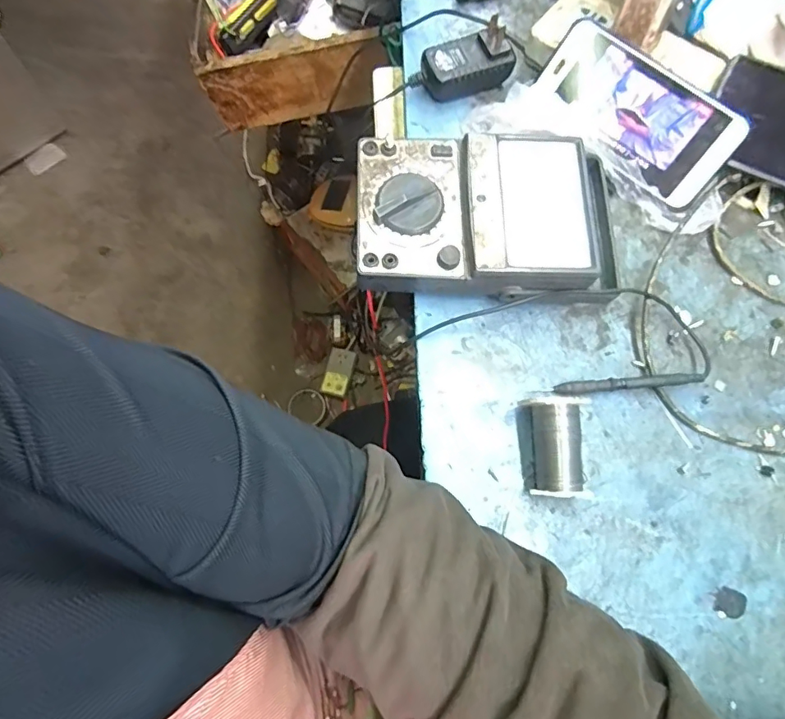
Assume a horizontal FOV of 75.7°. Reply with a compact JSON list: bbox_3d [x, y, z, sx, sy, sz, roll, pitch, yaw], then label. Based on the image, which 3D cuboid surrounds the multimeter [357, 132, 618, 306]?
[{"bbox_3d":[0.071,-0.101,0.370,0.188,0.050,0.114,-1,72,-3],"label":"multimeter"}]

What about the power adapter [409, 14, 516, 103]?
[{"bbox_3d":[0.056,-0.241,0.414,0.082,0.040,0.042,-11,73,-6],"label":"power adapter"}]

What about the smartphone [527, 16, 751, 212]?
[{"bbox_3d":[0.185,-0.189,0.387,0.151,0.008,0.078,37,104,8],"label":"smartphone"}]

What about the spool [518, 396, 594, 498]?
[{"bbox_3d":[0.110,0.057,0.329,0.042,0.036,0.062,2,72,-2],"label":"spool"}]

